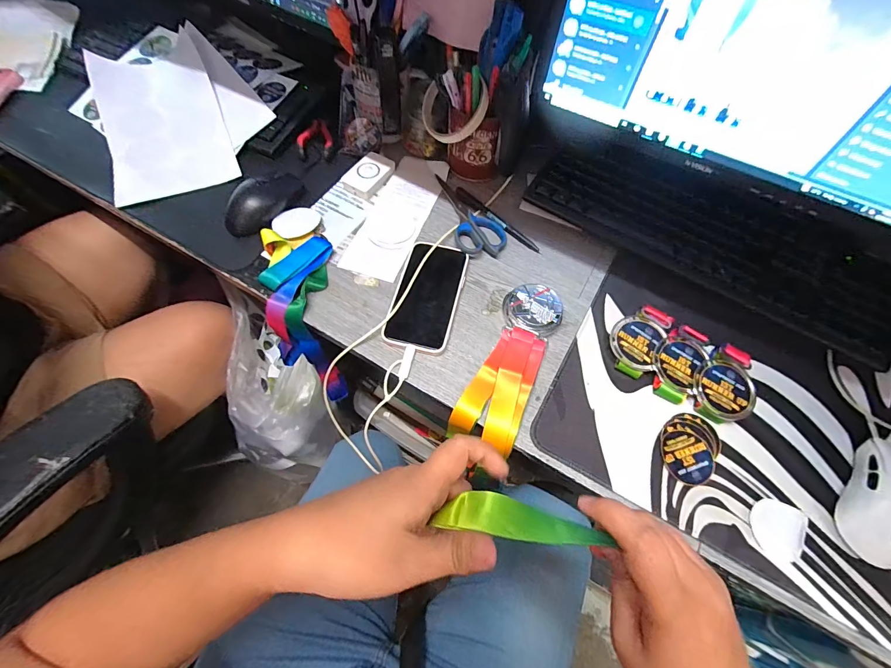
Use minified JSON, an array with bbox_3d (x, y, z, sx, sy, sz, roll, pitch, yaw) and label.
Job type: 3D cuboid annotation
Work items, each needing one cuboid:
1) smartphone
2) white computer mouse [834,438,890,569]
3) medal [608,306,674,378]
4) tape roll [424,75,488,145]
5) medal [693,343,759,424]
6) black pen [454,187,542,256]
[{"bbox_3d":[-0.021,-0.048,0.454,0.074,0.014,0.146,12,63,6],"label":"smartphone"},{"bbox_3d":[0.407,0.156,0.347,0.058,0.034,0.105,36,68,17],"label":"white computer mouse"},{"bbox_3d":[0.213,0.005,0.428,0.051,0.022,0.083,30,66,14],"label":"medal"},{"bbox_3d":[0.008,-0.282,0.483,0.086,0.029,0.073,28,105,30],"label":"tape roll"},{"bbox_3d":[0.293,0.051,0.402,0.062,0.011,0.081,9,69,4],"label":"medal"},{"bbox_3d":[0.068,-0.155,0.514,0.017,0.008,0.146,-41,70,-19],"label":"black pen"}]

